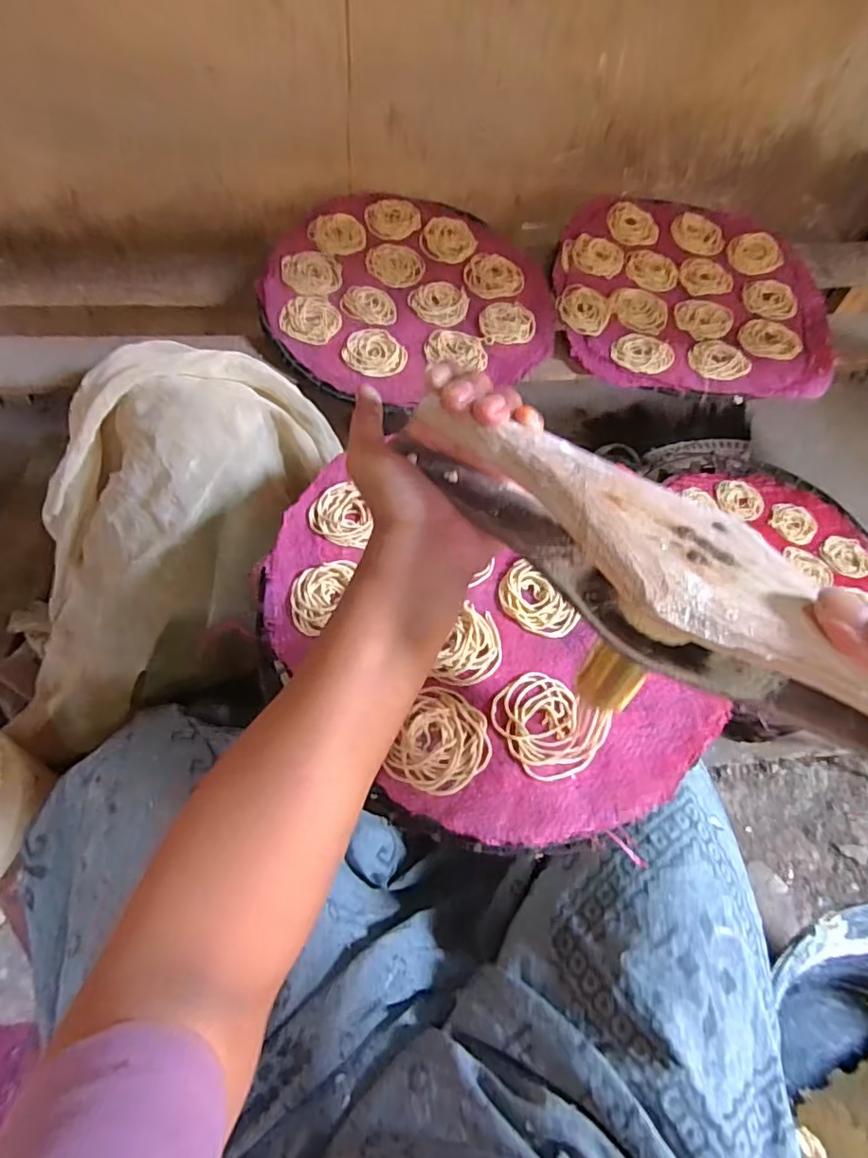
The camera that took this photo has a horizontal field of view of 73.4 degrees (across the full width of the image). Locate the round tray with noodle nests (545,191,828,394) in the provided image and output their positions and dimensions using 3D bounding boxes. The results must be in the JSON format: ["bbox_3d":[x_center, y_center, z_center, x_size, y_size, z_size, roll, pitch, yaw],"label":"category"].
[{"bbox_3d":[0.340,-0.387,0.779,0.353,0.065,0.344,2,56,-3],"label":"round tray with noodle nests"}]

